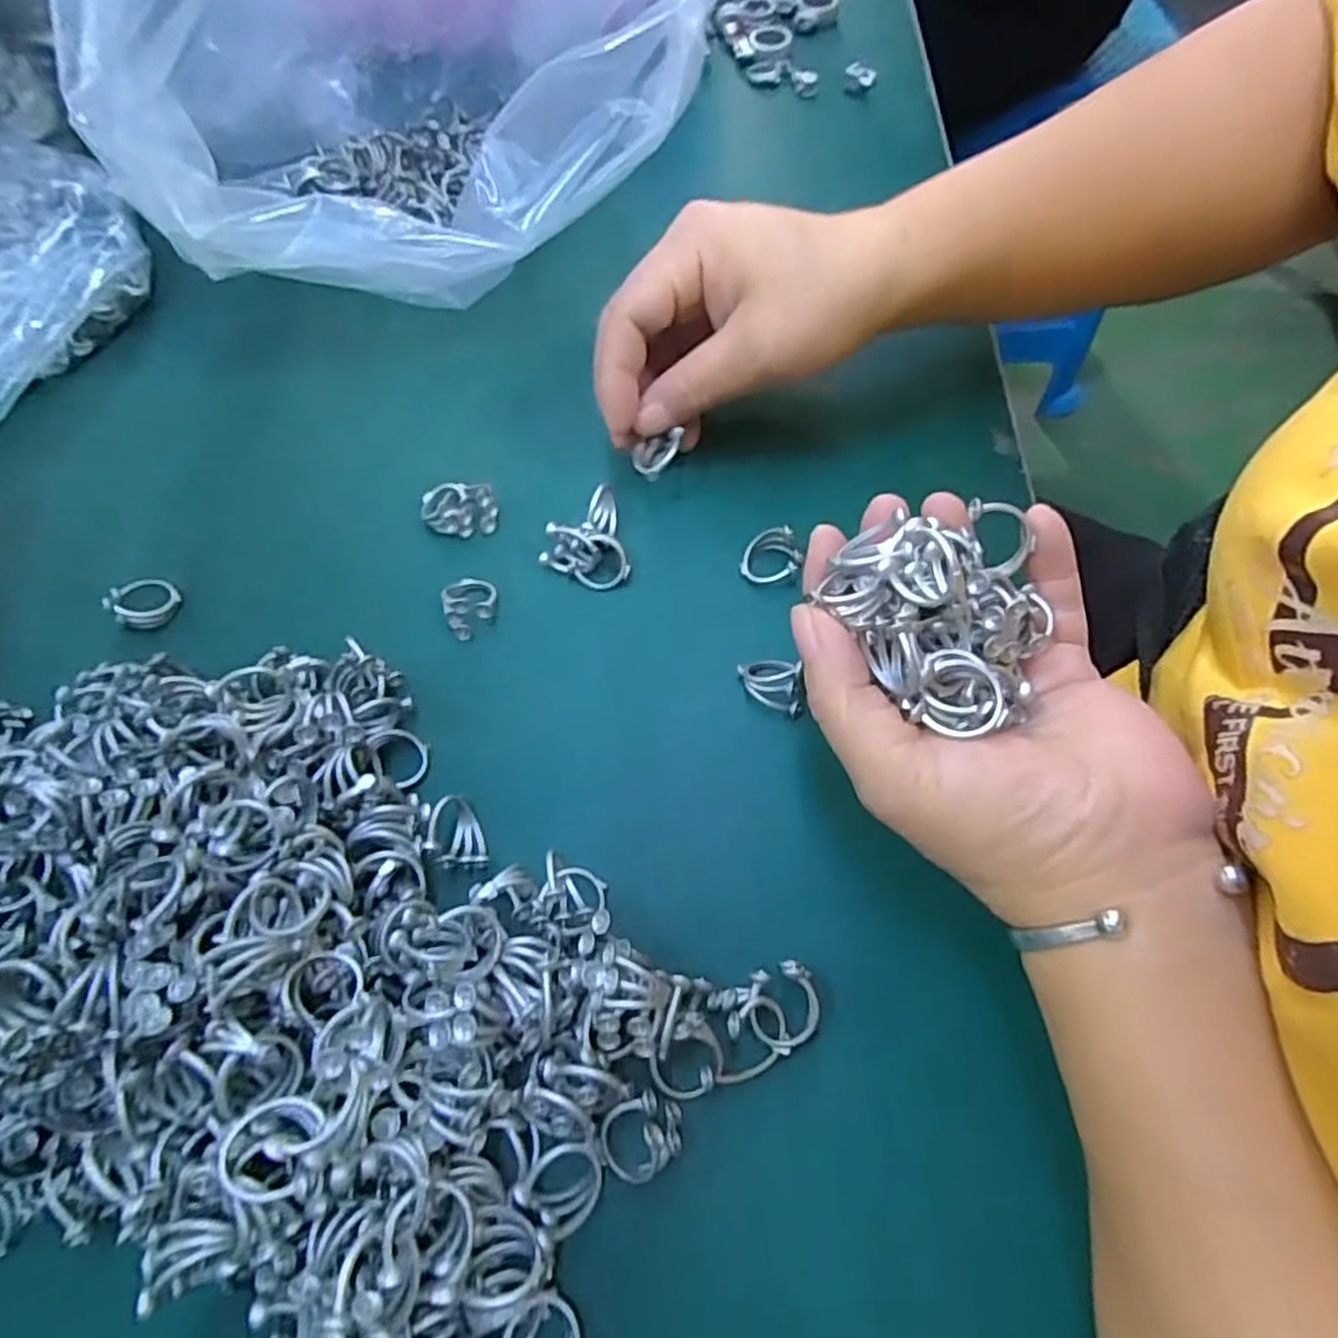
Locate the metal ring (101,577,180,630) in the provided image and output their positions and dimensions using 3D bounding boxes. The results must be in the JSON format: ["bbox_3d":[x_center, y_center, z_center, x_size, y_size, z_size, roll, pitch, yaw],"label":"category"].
[{"bbox_3d":[-0.206,-0.026,0.286,0.023,0.013,0.022,-1,64,1],"label":"metal ring"}]

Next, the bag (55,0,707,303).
[{"bbox_3d":[-0.114,-0.278,0.308,0.225,0.189,0.211,-16,65,-6],"label":"bag"}]

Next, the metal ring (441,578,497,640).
[{"bbox_3d":[-0.077,-0.026,0.281,0.019,0.012,0.024,-16,65,-6],"label":"metal ring"}]

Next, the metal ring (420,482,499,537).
[{"bbox_3d":[-0.087,-0.067,0.301,0.030,0.010,0.024,-10,65,-4],"label":"metal ring"}]

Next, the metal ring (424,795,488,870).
[{"bbox_3d":[-0.069,0.053,0.236,0.016,0.014,0.024,-19,66,-8],"label":"metal ring"}]

